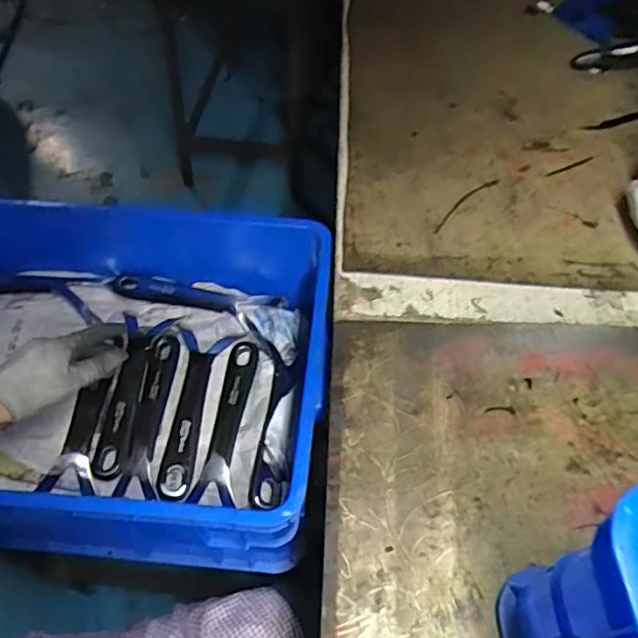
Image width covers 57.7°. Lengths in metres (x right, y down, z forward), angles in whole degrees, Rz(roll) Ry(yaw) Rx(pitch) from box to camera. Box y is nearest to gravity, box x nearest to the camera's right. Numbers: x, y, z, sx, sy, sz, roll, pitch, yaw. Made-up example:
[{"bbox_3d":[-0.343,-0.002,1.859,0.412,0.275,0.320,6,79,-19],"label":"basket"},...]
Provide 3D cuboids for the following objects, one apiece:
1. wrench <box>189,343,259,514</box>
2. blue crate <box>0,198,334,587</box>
[{"bbox_3d":[-0.098,0.112,0.652,0.041,0.018,0.188,7,57,5],"label":"wrench"},{"bbox_3d":[-0.263,0.062,0.652,0.534,0.195,0.339,3,57,2],"label":"blue crate"}]

